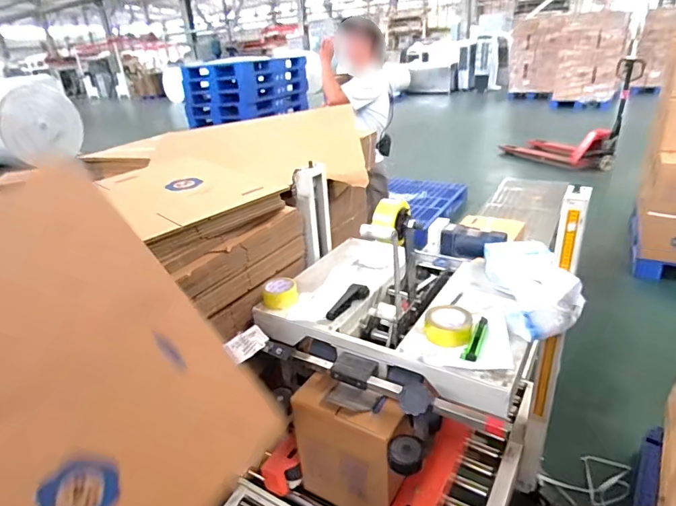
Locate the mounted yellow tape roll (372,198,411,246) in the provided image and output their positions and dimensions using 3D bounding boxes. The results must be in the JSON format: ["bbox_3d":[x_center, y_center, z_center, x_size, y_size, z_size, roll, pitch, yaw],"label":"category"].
[{"bbox_3d":[0.129,-0.076,1.061,0.067,0.105,0.096,13,31,31],"label":"mounted yellow tape roll"}]

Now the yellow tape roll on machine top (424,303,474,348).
[{"bbox_3d":[0.270,0.176,1.059,0.109,0.045,0.132,5,28,18],"label":"yellow tape roll on machine top"}]

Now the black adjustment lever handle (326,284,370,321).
[{"bbox_3d":[0.029,0.134,1.204,0.051,0.030,0.171,10,30,27],"label":"black adjustment lever handle"}]

